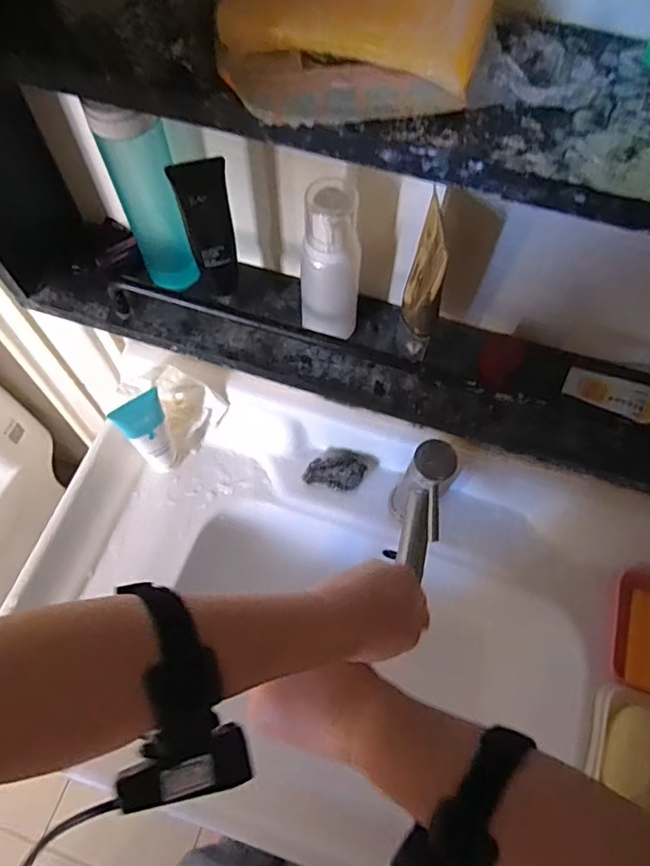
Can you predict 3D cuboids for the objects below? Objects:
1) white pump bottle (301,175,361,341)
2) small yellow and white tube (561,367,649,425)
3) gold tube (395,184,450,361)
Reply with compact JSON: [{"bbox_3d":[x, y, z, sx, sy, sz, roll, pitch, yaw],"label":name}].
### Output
[{"bbox_3d":[0.005,-0.126,0.416,0.042,0.125,0.051,3,65,1],"label":"white pump bottle"},{"bbox_3d":[0.233,-0.029,0.441,0.084,0.014,0.029,22,66,9],"label":"small yellow and white tube"},{"bbox_3d":[0.073,-0.107,0.412,0.026,0.140,0.047,12,65,5],"label":"gold tube"}]

